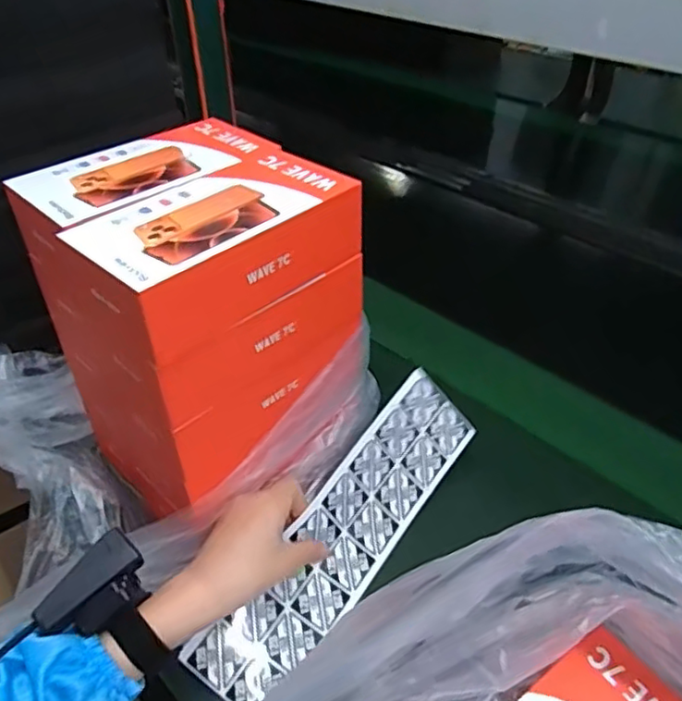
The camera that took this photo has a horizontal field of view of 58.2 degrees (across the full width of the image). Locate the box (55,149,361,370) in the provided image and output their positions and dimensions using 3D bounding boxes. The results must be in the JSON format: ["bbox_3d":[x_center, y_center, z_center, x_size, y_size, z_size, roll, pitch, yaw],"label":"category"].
[{"bbox_3d":[-0.082,-0.070,0.418,0.091,0.059,0.183,32,49,33],"label":"box"}]

